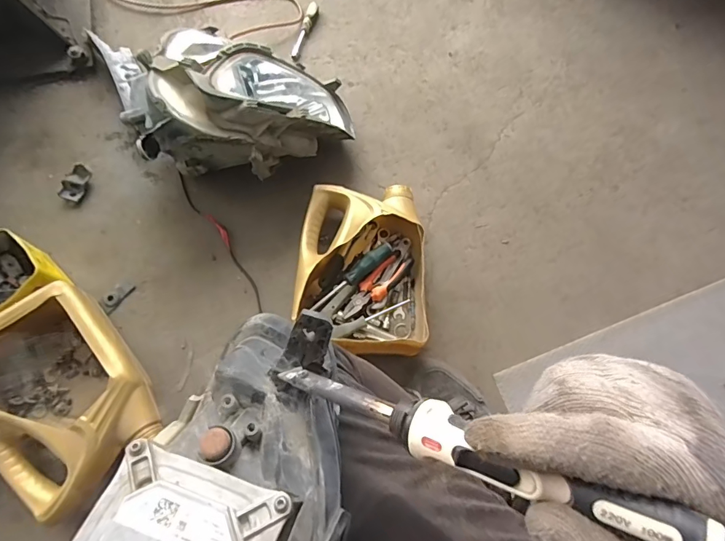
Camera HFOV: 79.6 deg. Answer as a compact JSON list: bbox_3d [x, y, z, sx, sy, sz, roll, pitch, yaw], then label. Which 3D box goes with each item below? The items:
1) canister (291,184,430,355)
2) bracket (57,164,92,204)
[{"bbox_3d":[0.001,-0.002,0.732,0.211,0.087,0.288,-2,69,-3],"label":"canister"},{"bbox_3d":[-0.532,-0.161,0.804,0.042,0.024,0.069,15,69,4],"label":"bracket"}]

